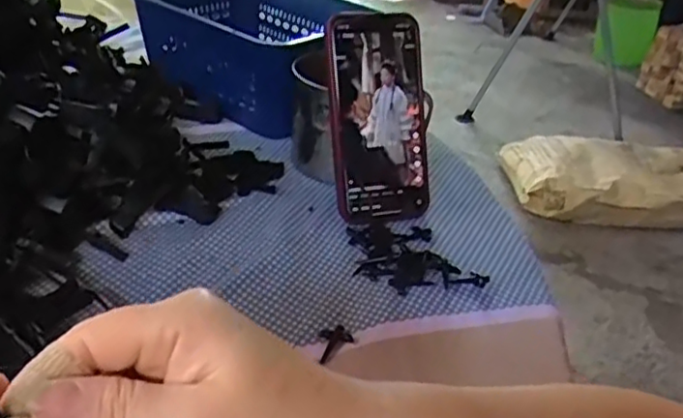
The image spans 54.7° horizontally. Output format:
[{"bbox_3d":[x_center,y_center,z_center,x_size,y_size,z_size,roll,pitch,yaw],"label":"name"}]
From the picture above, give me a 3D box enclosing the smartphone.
[{"bbox_3d":[0.029,-0.071,0.515,0.073,0.157,0.015,-7,7,-19],"label":"smartphone"}]

